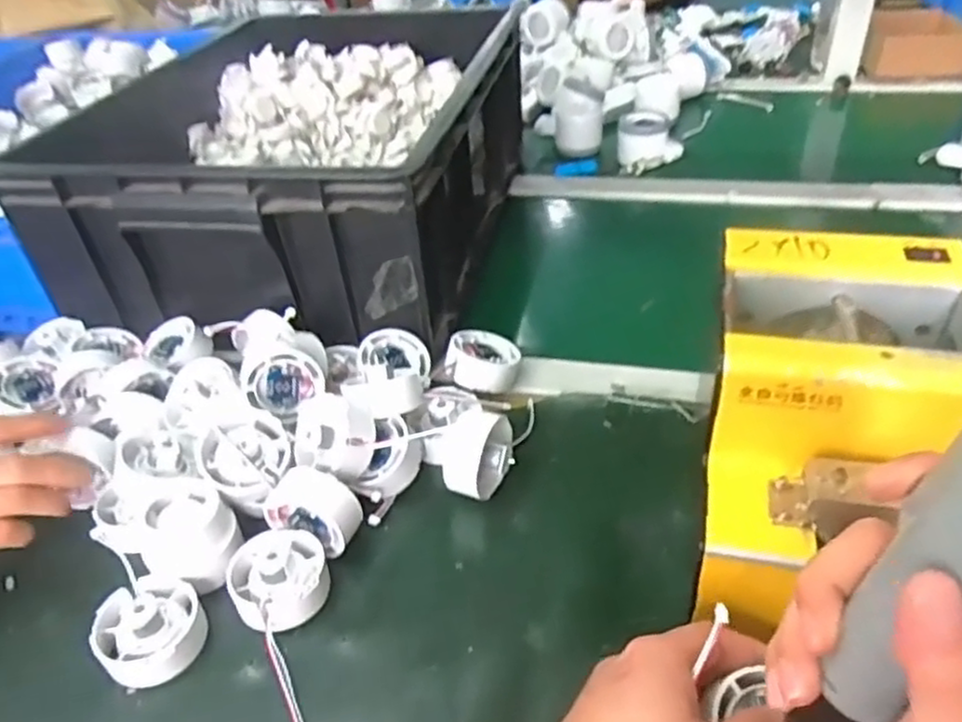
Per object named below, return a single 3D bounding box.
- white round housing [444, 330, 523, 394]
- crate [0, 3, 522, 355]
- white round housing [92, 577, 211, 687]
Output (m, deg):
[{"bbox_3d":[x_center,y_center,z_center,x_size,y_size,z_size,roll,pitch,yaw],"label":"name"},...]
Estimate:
[{"bbox_3d":[0.002,0.000,0.550,0.055,0.024,0.055,-16,46,-42],"label":"white round housing"},{"bbox_3d":[-0.173,-0.208,0.714,0.373,0.159,0.452,4,40,12],"label":"crate"},{"bbox_3d":[-0.185,0.148,0.397,0.054,0.032,0.060,-33,46,-29],"label":"white round housing"}]

